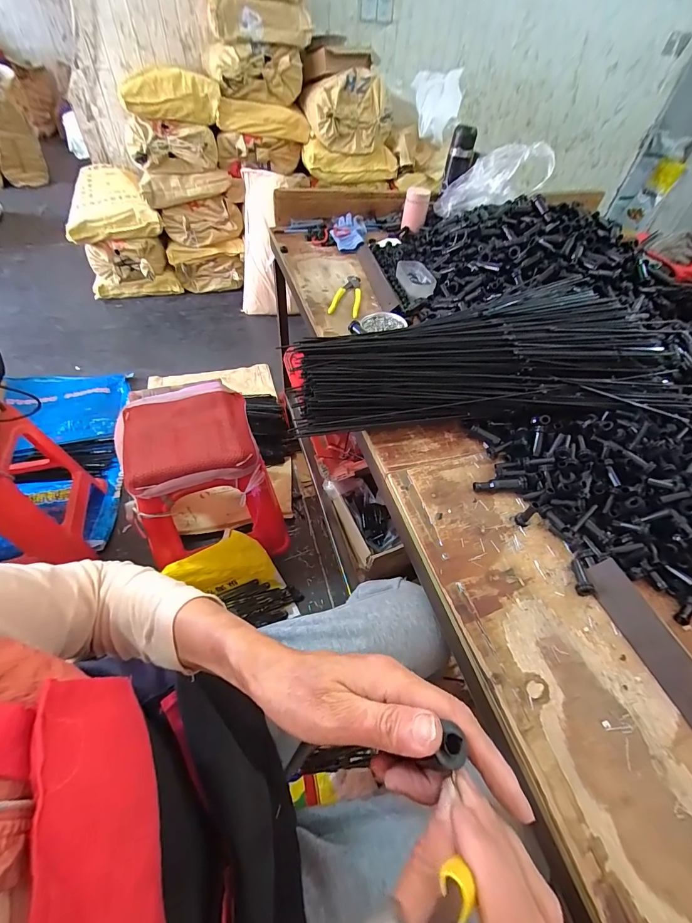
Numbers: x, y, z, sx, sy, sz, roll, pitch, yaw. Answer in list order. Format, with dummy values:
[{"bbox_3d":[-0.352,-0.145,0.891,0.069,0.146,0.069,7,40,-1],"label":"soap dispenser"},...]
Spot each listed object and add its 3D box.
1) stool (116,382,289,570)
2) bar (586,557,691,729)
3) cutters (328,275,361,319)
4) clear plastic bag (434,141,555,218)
[{"bbox_3d":[-0.400,0.071,1.039,0.303,0.471,0.327,-19,55,-20],"label":"stool"},{"bbox_3d":[0.319,0.202,0.353,0.007,0.039,0.216,24,34,-43],"label":"bar"},{"bbox_3d":[0.002,-0.361,0.792,0.060,0.013,0.144,8,50,1],"label":"cutters"},{"bbox_3d":[0.368,-0.724,0.938,0.289,0.101,0.094,-2,49,31],"label":"clear plastic bag"}]

